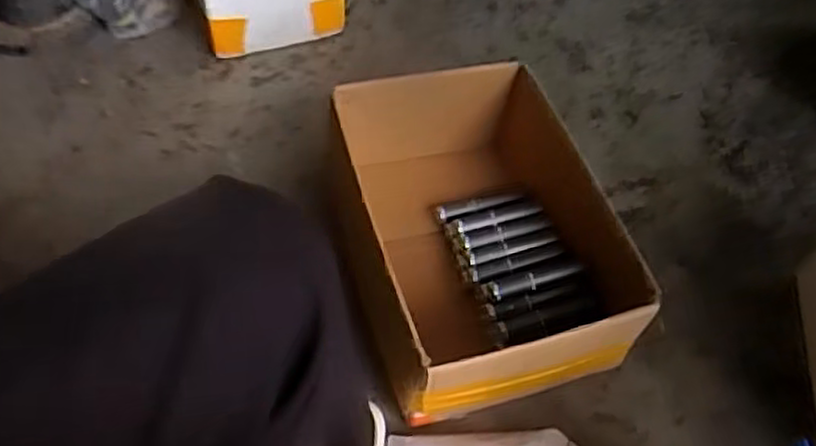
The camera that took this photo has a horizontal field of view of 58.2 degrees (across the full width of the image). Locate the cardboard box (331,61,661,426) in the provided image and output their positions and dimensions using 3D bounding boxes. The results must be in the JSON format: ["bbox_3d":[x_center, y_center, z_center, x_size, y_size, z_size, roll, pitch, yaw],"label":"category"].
[{"bbox_3d":[0.098,0.012,0.949,0.320,0.170,0.429,-10,52,-12],"label":"cardboard box"}]

